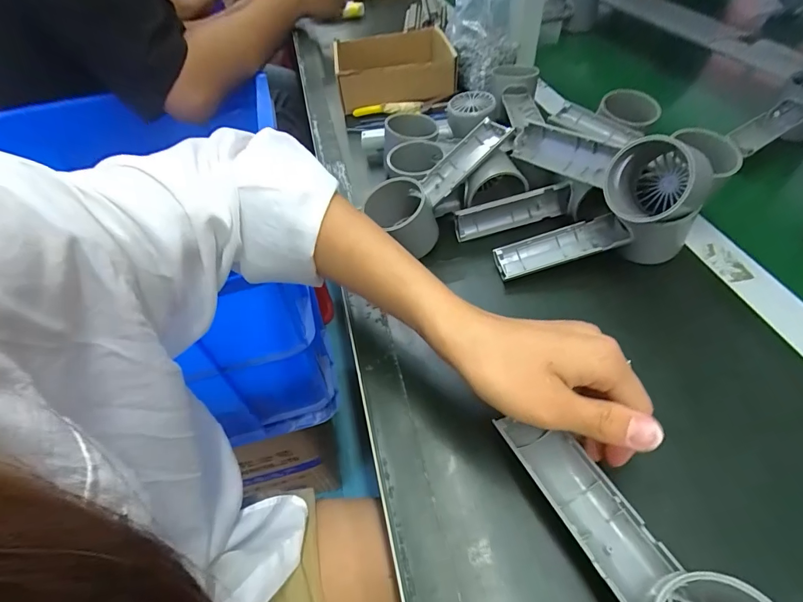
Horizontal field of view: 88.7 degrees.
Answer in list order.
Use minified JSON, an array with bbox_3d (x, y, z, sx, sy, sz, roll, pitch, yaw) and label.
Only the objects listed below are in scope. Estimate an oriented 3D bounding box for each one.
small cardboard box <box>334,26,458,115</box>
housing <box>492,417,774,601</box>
[{"bbox_3d":[-0.014,-0.345,0.609,0.167,0.051,0.158,-11,49,-3],"label":"small cardboard box"},{"bbox_3d":[0.114,0.117,0.201,0.061,0.056,0.147,-19,50,-9],"label":"housing"}]

